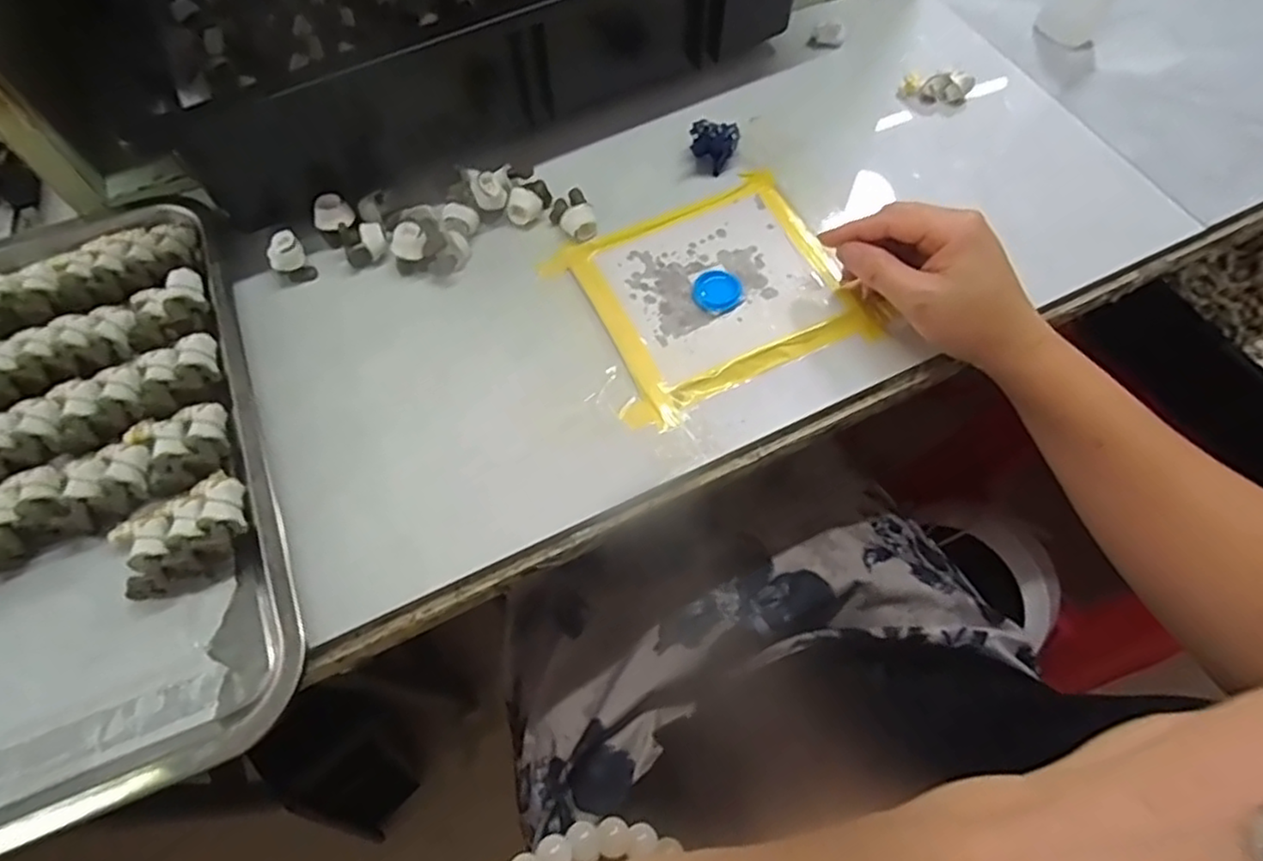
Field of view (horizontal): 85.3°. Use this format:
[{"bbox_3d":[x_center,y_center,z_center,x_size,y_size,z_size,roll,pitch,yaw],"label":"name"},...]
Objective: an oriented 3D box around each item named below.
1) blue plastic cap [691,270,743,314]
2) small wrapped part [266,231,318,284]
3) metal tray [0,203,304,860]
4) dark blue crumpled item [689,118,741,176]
[{"bbox_3d":[0.052,-0.085,0.417,0.029,0.006,0.027,0,64,1],"label":"blue plastic cap"},{"bbox_3d":[-0.212,-0.107,0.426,0.021,0.025,0.020,0,64,1],"label":"small wrapped part"},{"bbox_3d":[-0.326,0.031,0.359,0.263,0.029,0.356,-19,66,-8],"label":"metal tray"},{"bbox_3d":[0.055,-0.193,0.463,0.032,0.020,0.028,12,65,6],"label":"dark blue crumpled item"}]

